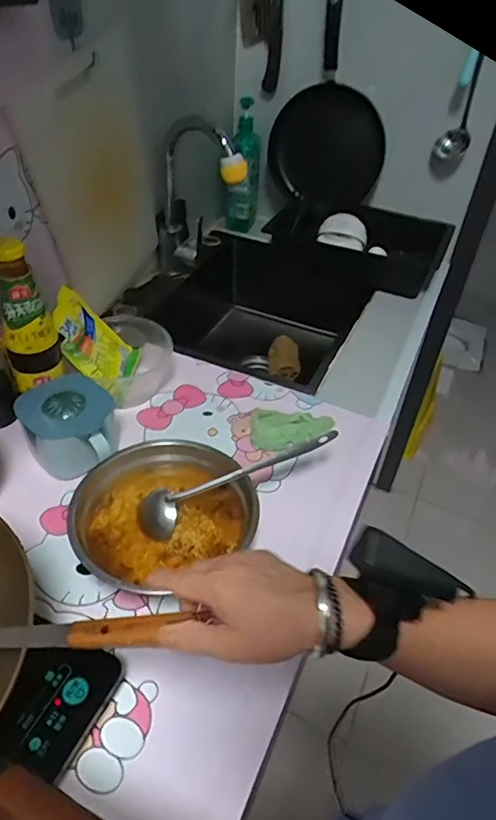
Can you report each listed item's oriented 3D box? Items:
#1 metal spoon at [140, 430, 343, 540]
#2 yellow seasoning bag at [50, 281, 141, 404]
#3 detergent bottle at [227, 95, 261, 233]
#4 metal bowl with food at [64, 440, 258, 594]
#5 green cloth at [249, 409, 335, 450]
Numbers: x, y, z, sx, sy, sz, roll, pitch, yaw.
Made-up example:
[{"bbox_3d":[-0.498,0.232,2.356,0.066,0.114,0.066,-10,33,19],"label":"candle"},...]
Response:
[{"bbox_3d":[-0.011,0.083,0.667,0.263,0.042,0.048,-24,45,-15],"label":"metal spoon"},{"bbox_3d":[-0.226,-0.096,0.804,0.021,0.161,0.121,-18,50,26],"label":"yellow seasoning bag"},{"bbox_3d":[-0.008,-0.543,1.217,0.054,0.286,0.094,18,40,16],"label":"detergent bottle"},{"bbox_3d":[-0.110,0.117,0.644,0.204,0.059,0.173,-21,45,-30],"label":"metal bowl with food"},{"bbox_3d":[0.063,0.029,0.788,0.117,0.025,0.065,7,38,2],"label":"green cloth"}]

